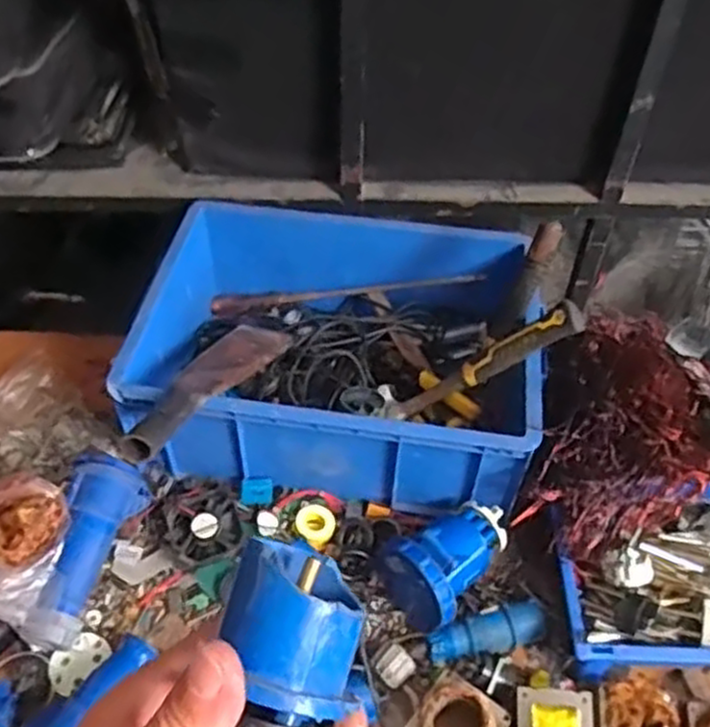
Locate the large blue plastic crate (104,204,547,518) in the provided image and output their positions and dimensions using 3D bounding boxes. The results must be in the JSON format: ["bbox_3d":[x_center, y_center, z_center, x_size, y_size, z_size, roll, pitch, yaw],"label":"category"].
[{"bbox_3d":[-0.015,-0.026,0.993,0.468,0.169,0.382,8,49,5],"label":"large blue plastic crate"}]

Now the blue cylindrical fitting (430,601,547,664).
[{"bbox_3d":[0.147,0.295,0.825,0.133,0.041,0.044,-11,50,-12],"label":"blue cylindrical fitting"}]

